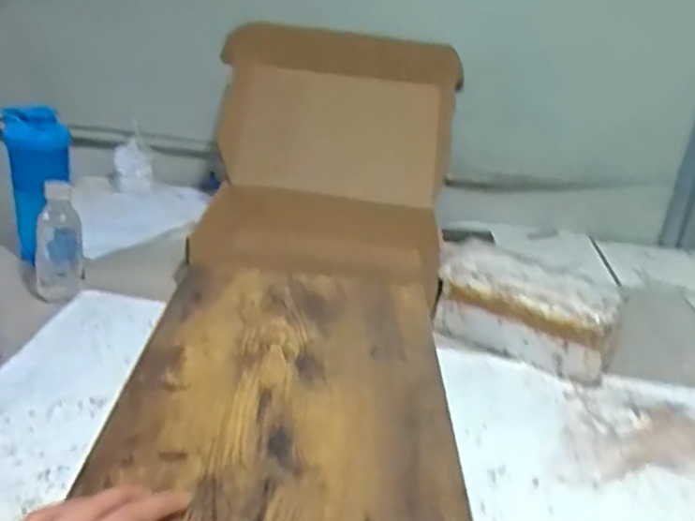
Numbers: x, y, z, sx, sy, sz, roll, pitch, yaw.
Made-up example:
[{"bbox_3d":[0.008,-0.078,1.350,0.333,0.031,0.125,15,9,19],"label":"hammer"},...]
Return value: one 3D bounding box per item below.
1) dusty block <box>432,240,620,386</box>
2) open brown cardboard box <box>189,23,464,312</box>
[{"bbox_3d":[0.244,0.066,0.954,0.229,0.104,0.118,21,27,30],"label":"dusty block"},{"bbox_3d":[-0.028,-0.192,1.182,0.409,0.285,0.384,6,27,-3],"label":"open brown cardboard box"}]

